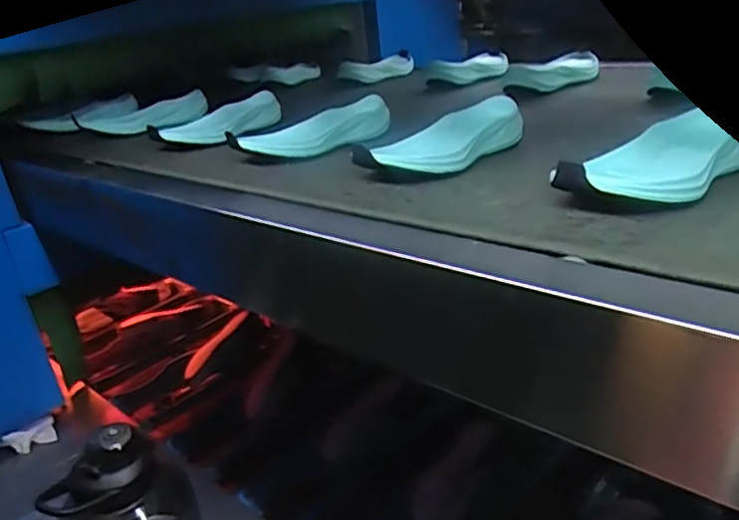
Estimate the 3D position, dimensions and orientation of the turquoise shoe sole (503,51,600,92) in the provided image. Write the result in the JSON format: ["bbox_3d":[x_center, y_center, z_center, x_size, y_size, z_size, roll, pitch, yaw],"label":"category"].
[{"bbox_3d":[0.274,-0.277,0.883,0.194,0.040,0.057,-24,34,-28],"label":"turquoise shoe sole"}]

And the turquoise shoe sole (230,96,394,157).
[{"bbox_3d":[-0.056,-0.142,0.676,0.189,0.037,0.058,-30,37,-35],"label":"turquoise shoe sole"}]

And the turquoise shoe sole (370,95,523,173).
[{"bbox_3d":[0.076,-0.113,0.566,0.174,0.034,0.058,-27,36,-33],"label":"turquoise shoe sole"}]

